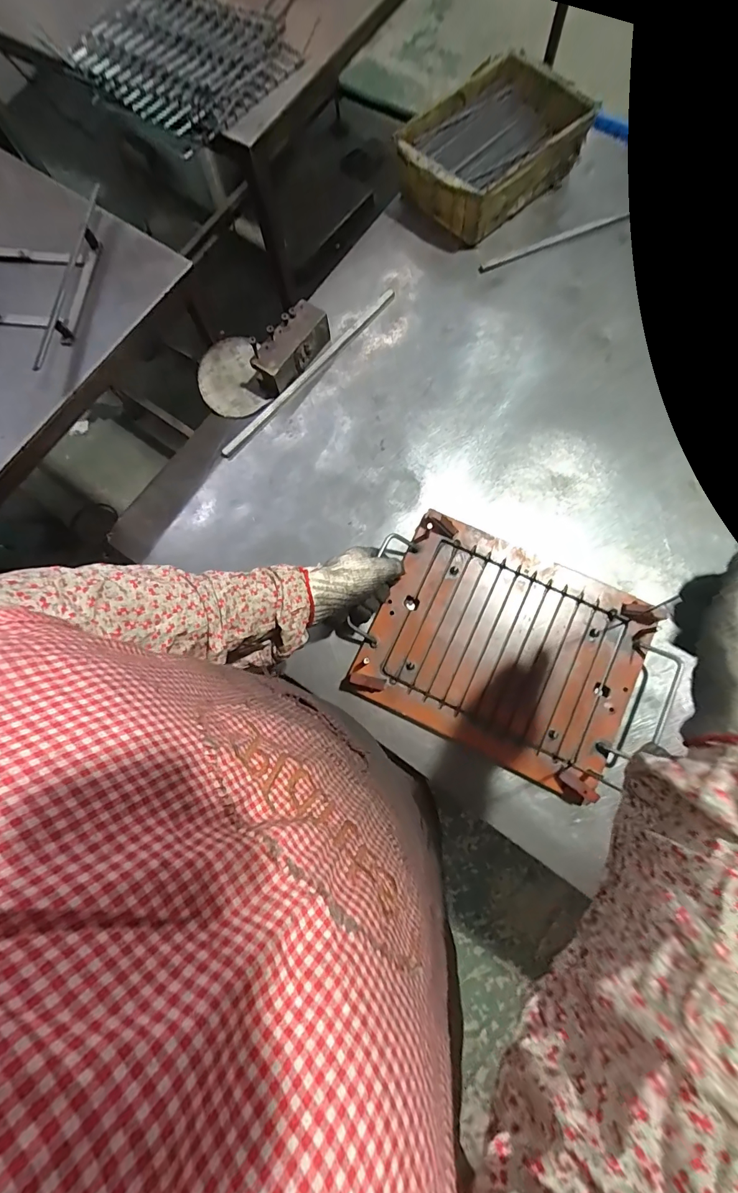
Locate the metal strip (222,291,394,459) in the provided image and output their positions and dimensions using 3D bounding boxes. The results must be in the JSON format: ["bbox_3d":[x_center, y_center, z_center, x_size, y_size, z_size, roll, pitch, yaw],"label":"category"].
[{"bbox_3d":[-0.084,-0.329,0.623,0.018,0.009,0.351,41,82,10],"label":"metal strip"}]

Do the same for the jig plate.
[{"bbox_3d":[0.165,0.067,0.511,0.321,0.026,0.245,24,79,7],"label":"jig plate"}]

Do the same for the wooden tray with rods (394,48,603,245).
[{"bbox_3d":[0.184,-0.680,0.655,0.252,0.071,0.189,-41,79,-7],"label":"wooden tray with rods"}]

